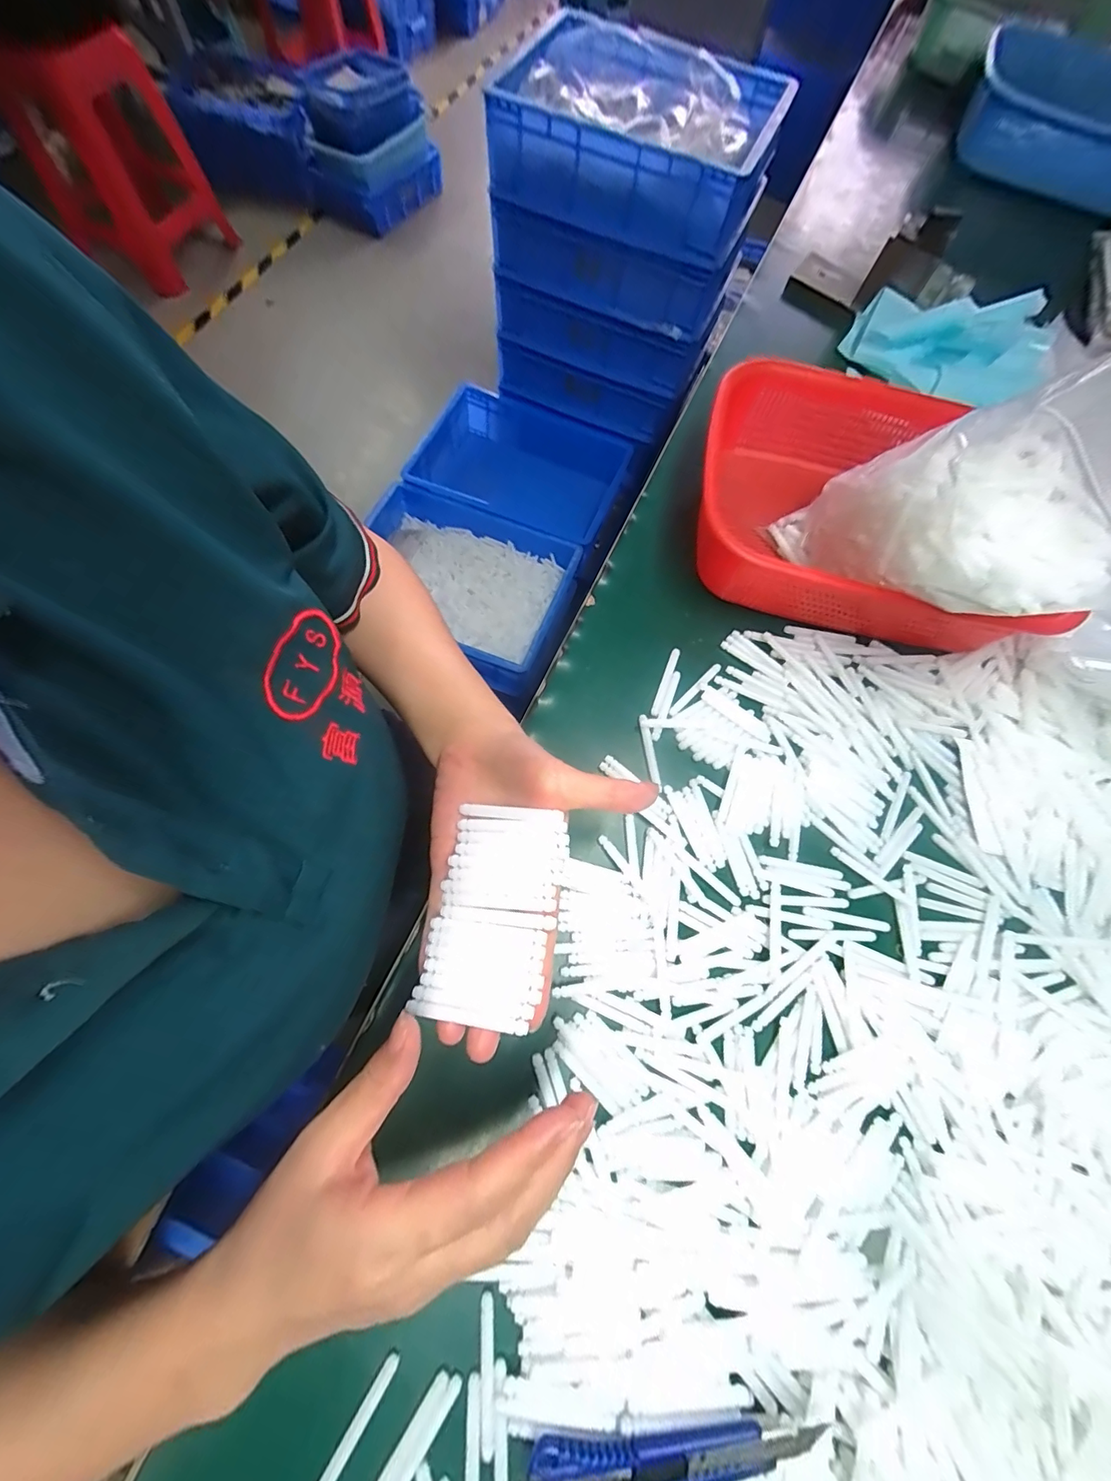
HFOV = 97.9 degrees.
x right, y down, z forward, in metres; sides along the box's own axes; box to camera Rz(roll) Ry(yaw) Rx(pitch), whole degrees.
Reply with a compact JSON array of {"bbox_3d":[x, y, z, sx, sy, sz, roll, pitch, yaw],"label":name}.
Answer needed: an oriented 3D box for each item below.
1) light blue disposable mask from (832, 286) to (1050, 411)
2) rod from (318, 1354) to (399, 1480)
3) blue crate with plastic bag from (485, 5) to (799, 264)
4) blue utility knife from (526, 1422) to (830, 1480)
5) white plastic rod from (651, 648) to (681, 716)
[{"bbox_3d":[0.400,-0.390,0.486,0.196,0.052,0.115,6,70,0],"label":"light blue disposable mask"},{"bbox_3d":[-0.096,0.330,0.232,0.007,0.007,0.060,32,72,9],"label":"rod"},{"bbox_3d":[0.133,-0.951,0.764,0.402,0.113,0.300,25,71,5],"label":"blue crate with plastic bag"},{"bbox_3d":[0.056,0.340,0.228,0.135,0.015,0.024,-1,70,-2],"label":"blue utility knife"},{"bbox_3d":[0.085,-0.044,0.373,0.007,0.008,0.059,20,71,6],"label":"white plastic rod"}]

